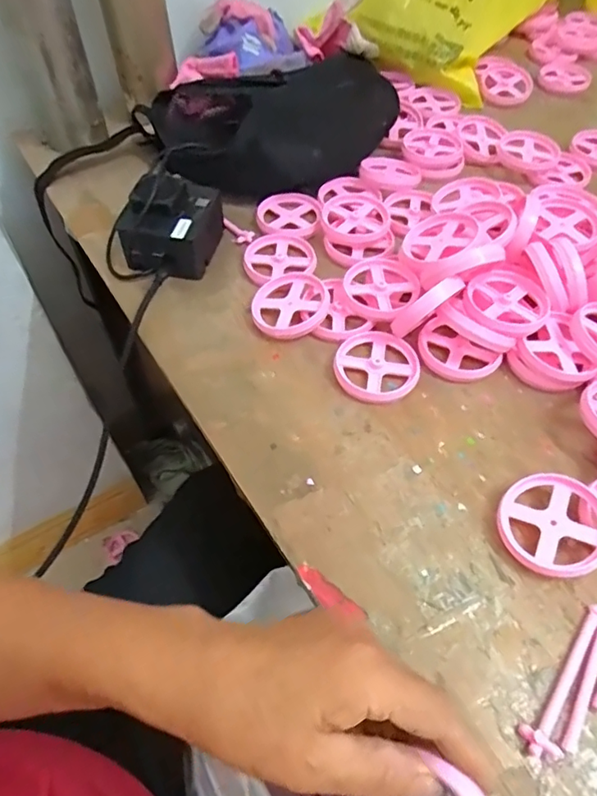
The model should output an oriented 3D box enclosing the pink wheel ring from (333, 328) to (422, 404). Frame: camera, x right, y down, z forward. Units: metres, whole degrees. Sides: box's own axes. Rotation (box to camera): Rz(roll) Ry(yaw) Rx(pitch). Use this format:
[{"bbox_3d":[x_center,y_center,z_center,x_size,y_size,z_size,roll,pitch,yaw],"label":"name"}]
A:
[{"bbox_3d":[0.059,-0.025,0.411,0.063,0.010,0.062,0,55,1],"label":"pink wheel ring"}]

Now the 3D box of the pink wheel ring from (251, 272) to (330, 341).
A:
[{"bbox_3d":[-0.007,-0.078,0.440,0.062,0.019,0.066,0,55,1],"label":"pink wheel ring"}]

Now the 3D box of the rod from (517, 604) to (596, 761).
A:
[{"bbox_3d":[0.146,0.150,0.289,0.019,0.008,0.091,33,62,22],"label":"rod"}]

